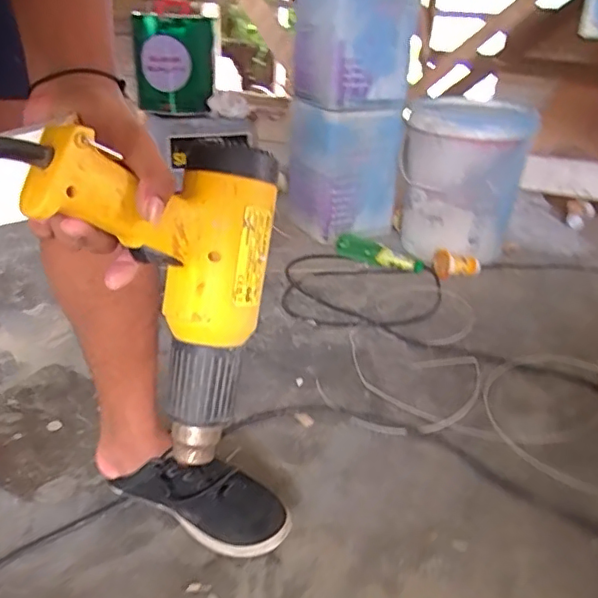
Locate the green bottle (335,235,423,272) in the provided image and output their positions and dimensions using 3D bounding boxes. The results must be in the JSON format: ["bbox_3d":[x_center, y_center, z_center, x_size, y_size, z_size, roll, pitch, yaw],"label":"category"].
[{"bbox_3d":[0.193,-0.109,1.387,0.232,0.048,0.063,18,32,24],"label":"green bottle"}]

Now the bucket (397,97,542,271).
[{"bbox_3d":[0.410,-0.301,1.421,0.304,0.364,0.310,11,30,13],"label":"bucket"}]

